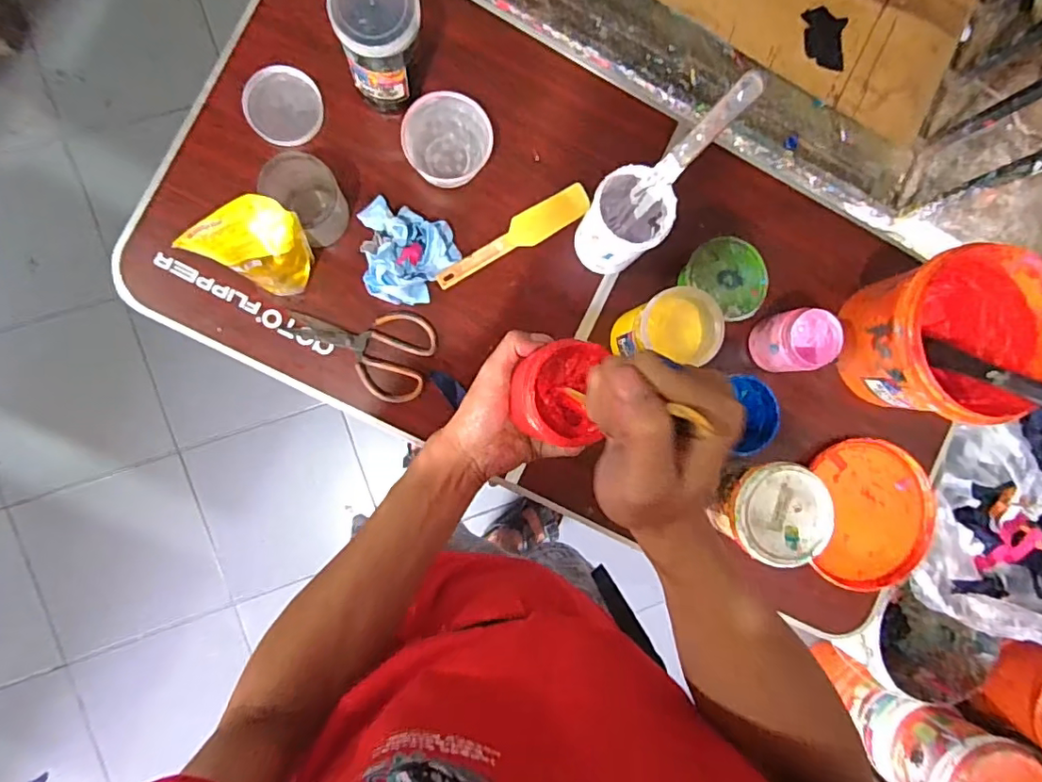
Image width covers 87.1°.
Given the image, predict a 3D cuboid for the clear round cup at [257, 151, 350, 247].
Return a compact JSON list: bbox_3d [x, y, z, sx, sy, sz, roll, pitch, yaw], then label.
[{"bbox_3d":[-0.270,-0.245,0.704,0.080,0.093,0.091,-42,95,-6],"label":"clear round cup"}]

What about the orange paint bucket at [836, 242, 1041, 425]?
[{"bbox_3d":[0.580,-0.075,0.774,0.214,0.190,0.212,0,90,-7],"label":"orange paint bucket"}]

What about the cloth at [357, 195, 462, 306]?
[{"bbox_3d":[-0.157,-0.184,0.733,0.137,0.059,0.130,16,88,-7],"label":"cloth"}]

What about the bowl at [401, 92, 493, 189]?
[{"bbox_3d":[-0.099,-0.335,0.743,0.114,0.068,0.111,0,90,-7],"label":"bowl"}]

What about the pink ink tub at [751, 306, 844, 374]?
[{"bbox_3d":[0.392,-0.071,0.784,0.084,0.089,0.081,0,90,-7],"label":"pink ink tub"}]

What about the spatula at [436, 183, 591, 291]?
[{"bbox_3d":[-0.010,-0.220,0.779,0.246,0.008,0.049,-32,87,-6],"label":"spatula"}]

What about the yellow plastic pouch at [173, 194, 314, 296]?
[{"bbox_3d":[-0.300,-0.162,0.646,0.105,0.184,0.057,-43,95,-6],"label":"yellow plastic pouch"}]

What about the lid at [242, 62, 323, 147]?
[{"bbox_3d":[-0.319,-0.382,0.736,0.096,0.017,0.100,0,90,-7],"label":"lid"}]

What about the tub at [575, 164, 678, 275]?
[{"bbox_3d":[0.128,-0.218,0.715,0.099,0.134,0.094,0,90,-7],"label":"tub"}]

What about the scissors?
[{"bbox_3d":[-0.219,-0.066,0.754,0.194,0.018,0.119,21,87,-7],"label":"scissors"}]

